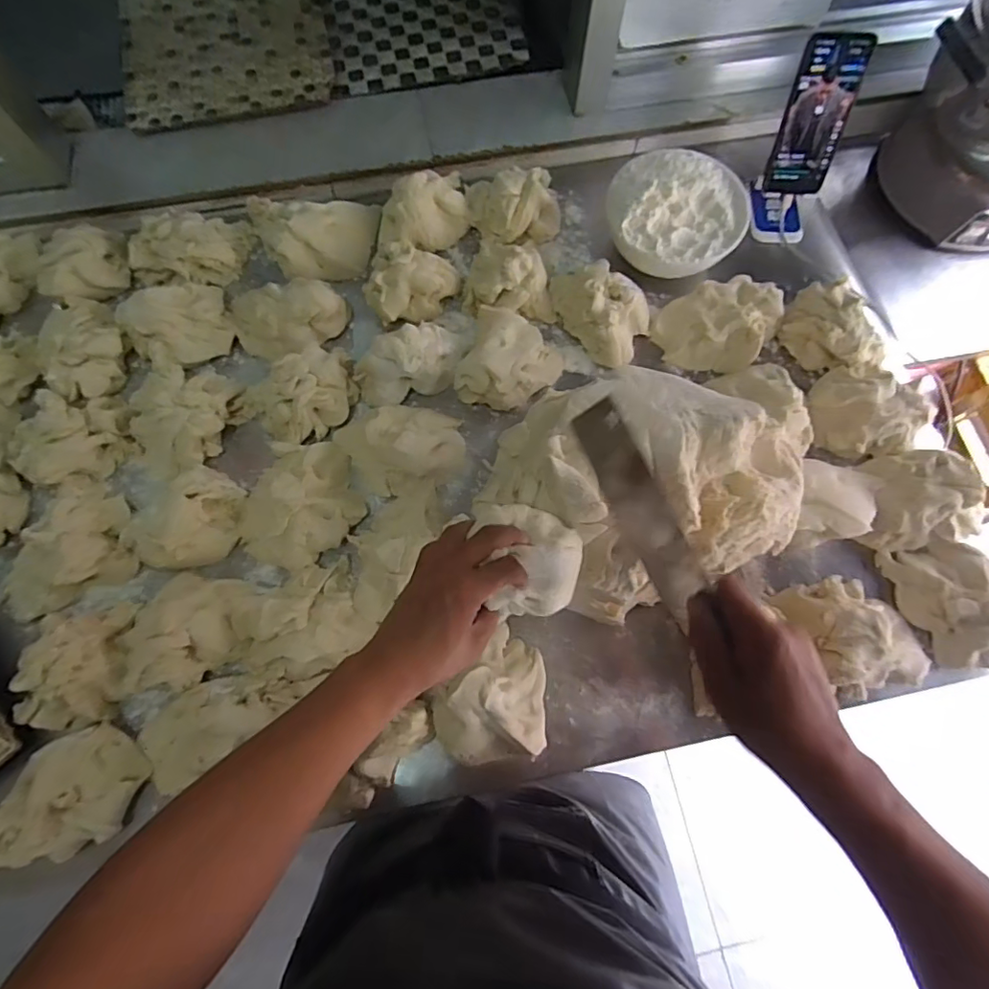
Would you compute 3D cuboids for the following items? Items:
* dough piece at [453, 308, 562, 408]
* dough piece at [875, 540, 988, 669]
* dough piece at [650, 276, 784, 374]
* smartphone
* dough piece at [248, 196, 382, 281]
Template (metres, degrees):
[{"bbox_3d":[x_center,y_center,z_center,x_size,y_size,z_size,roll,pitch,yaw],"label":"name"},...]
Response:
[{"bbox_3d":[0.023,-0.168,0.676,0.116,0.056,0.120,0,73,-1],"label":"dough piece"},{"bbox_3d":[0.507,0.115,0.575,0.109,0.064,0.140,-12,73,-5],"label":"dough piece"},{"bbox_3d":[0.286,-0.221,0.693,0.129,0.058,0.128,0,73,-1],"label":"dough piece"},{"bbox_3d":[0.400,-0.465,0.669,0.078,0.162,0.010,3,43,4],"label":"smartphone"},{"bbox_3d":[-0.239,-0.350,0.728,0.169,0.054,0.110,-11,73,-4],"label":"dough piece"}]

